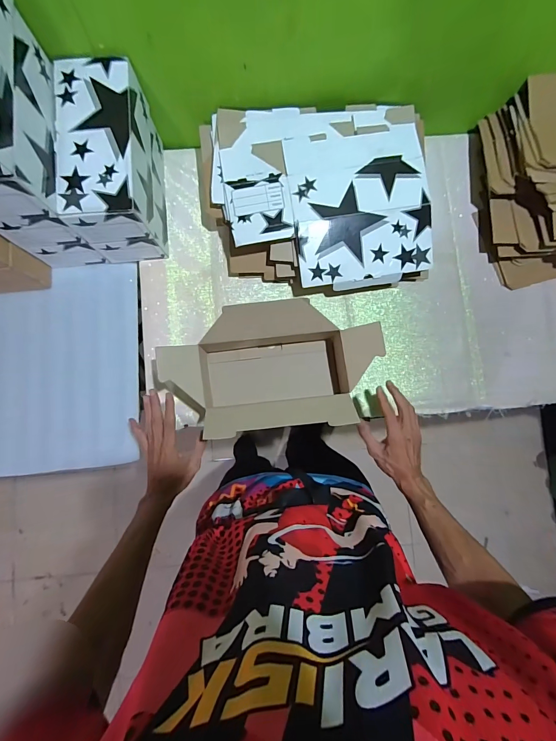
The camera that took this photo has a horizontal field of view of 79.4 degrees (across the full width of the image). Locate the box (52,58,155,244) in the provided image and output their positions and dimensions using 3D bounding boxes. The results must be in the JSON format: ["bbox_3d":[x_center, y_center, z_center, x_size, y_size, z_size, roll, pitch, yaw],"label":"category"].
[{"bbox_3d":[-0.297,-0.375,0.584,0.124,0.098,0.271,-4,85,-3],"label":"box"}]

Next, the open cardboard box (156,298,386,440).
[{"bbox_3d":[-0.014,-0.012,0.648,0.384,0.163,0.234,-6,86,-2],"label":"open cardboard box"}]

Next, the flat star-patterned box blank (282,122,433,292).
[{"bbox_3d":[0.156,-0.308,0.635,0.256,0.024,0.283,-8,95,-2],"label":"flat star-patterned box blank"}]

